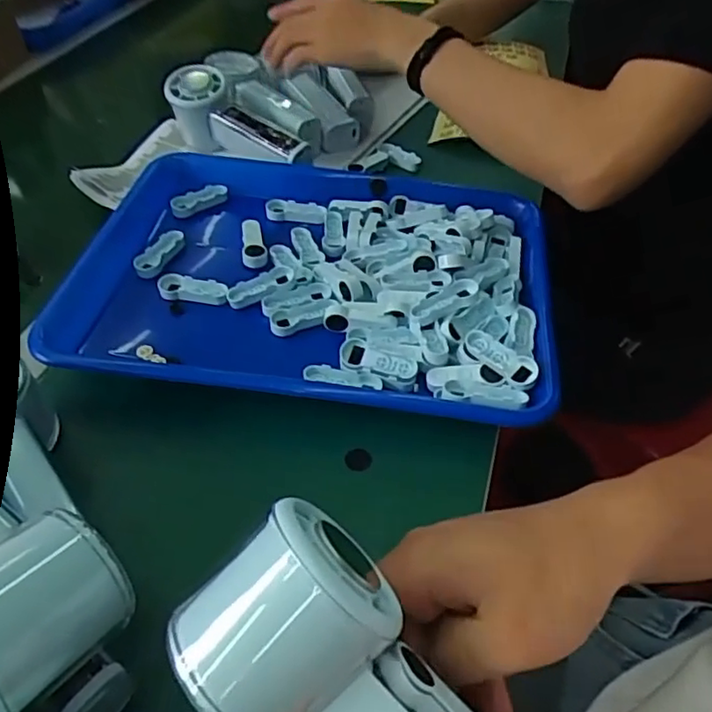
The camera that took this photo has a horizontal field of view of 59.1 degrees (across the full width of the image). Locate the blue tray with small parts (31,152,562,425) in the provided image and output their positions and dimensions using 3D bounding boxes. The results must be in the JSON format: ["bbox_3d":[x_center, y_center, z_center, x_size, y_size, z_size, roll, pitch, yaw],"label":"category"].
[{"bbox_3d":[-0.033,-0.059,0.454,0.333,0.042,0.239,5,46,7],"label":"blue tray with small parts"}]

